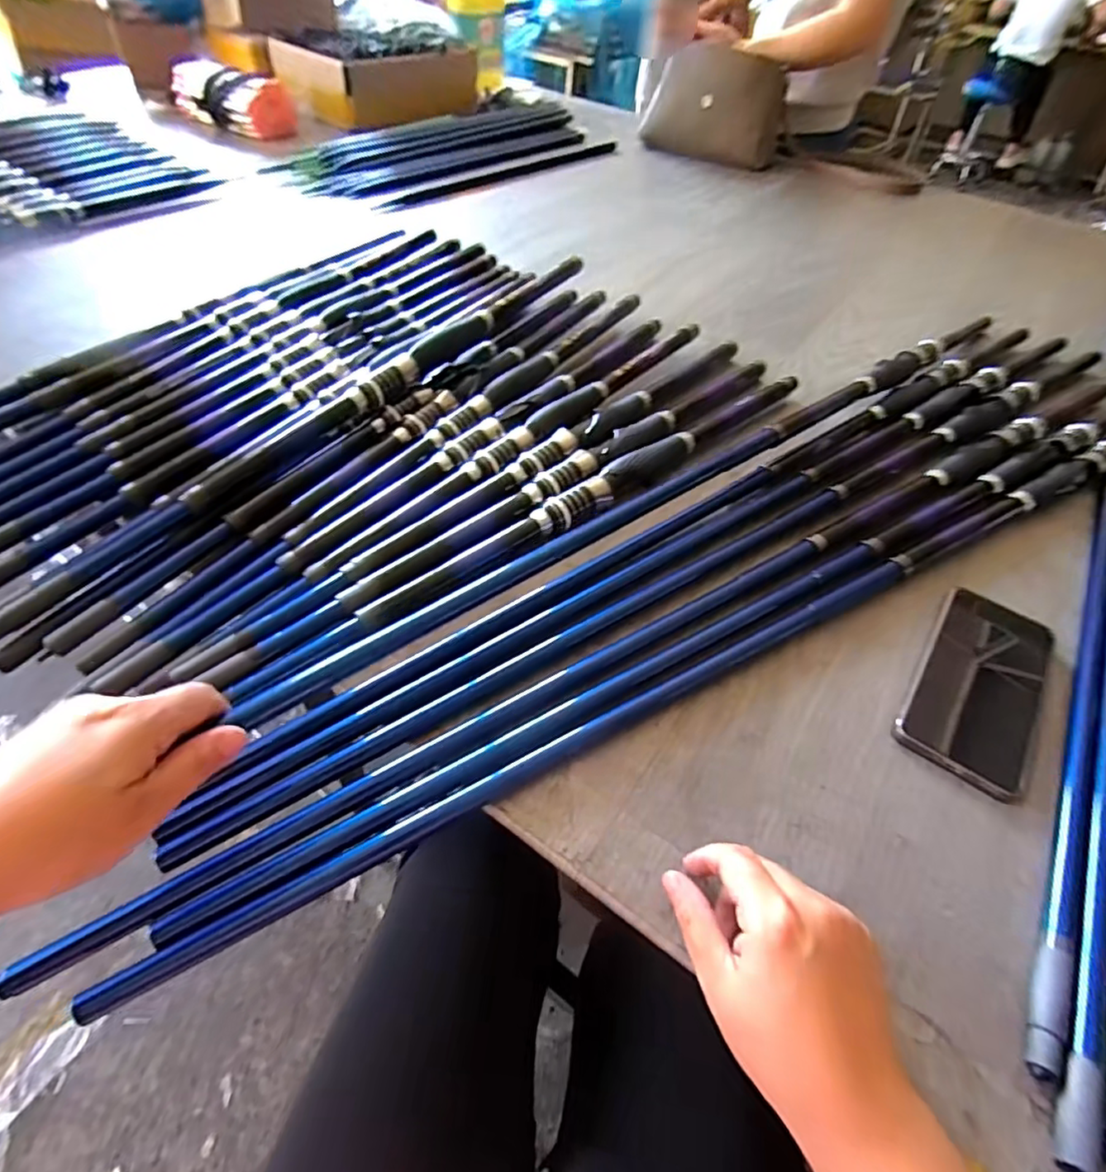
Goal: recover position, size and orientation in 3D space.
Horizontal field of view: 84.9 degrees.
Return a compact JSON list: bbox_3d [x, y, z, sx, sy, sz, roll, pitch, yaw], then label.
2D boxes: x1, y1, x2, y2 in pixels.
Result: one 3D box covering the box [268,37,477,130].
[{"bbox_3d":[-0.373,-1.091,1.310,0.265,0.109,0.360,36,55,24],"label":"box"}]

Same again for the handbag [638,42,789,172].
[{"bbox_3d":[0.324,-0.959,1.212,0.270,0.171,0.139,20,50,12],"label":"handbag"}]

